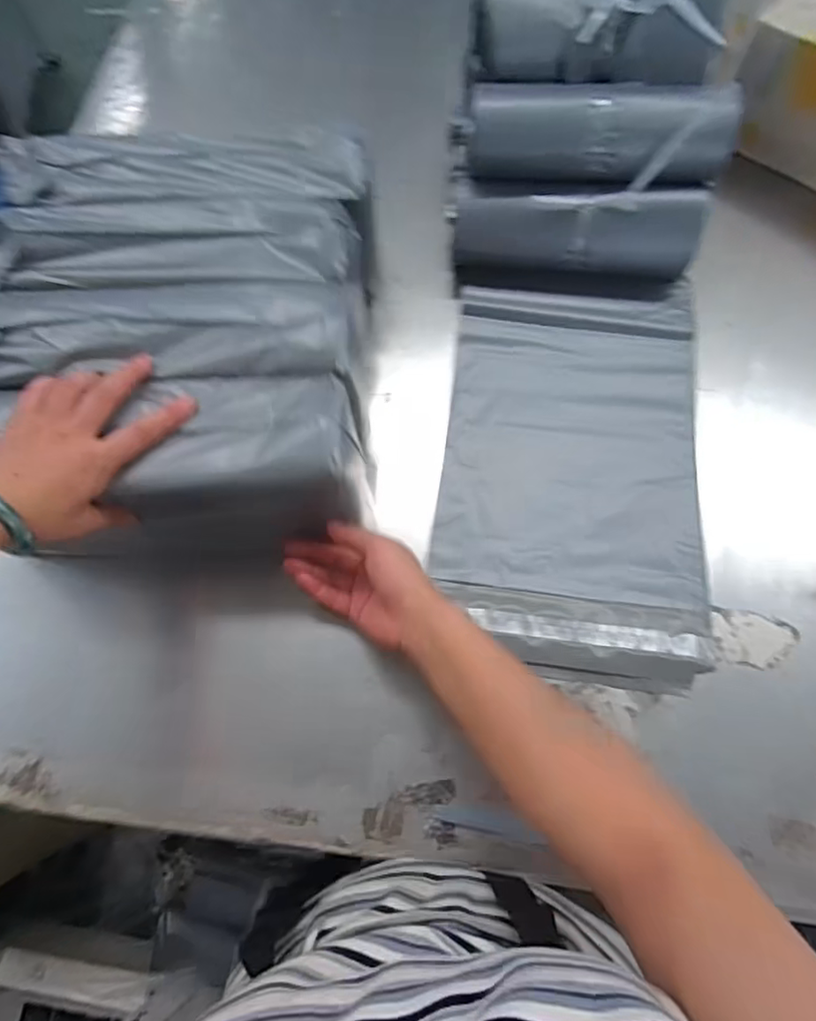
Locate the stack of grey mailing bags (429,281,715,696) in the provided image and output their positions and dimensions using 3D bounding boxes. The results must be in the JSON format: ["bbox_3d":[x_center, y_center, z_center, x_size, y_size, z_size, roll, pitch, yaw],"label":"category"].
[{"bbox_3d":[0.150,-0.043,0.558,0.227,0.023,0.376,5,68,5],"label":"stack of grey mailing bags"}]

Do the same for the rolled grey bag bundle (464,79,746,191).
[{"bbox_3d":[0.175,-0.345,0.555,0.228,0.060,0.078,12,70,6],"label":"rolled grey bag bundle"}]

